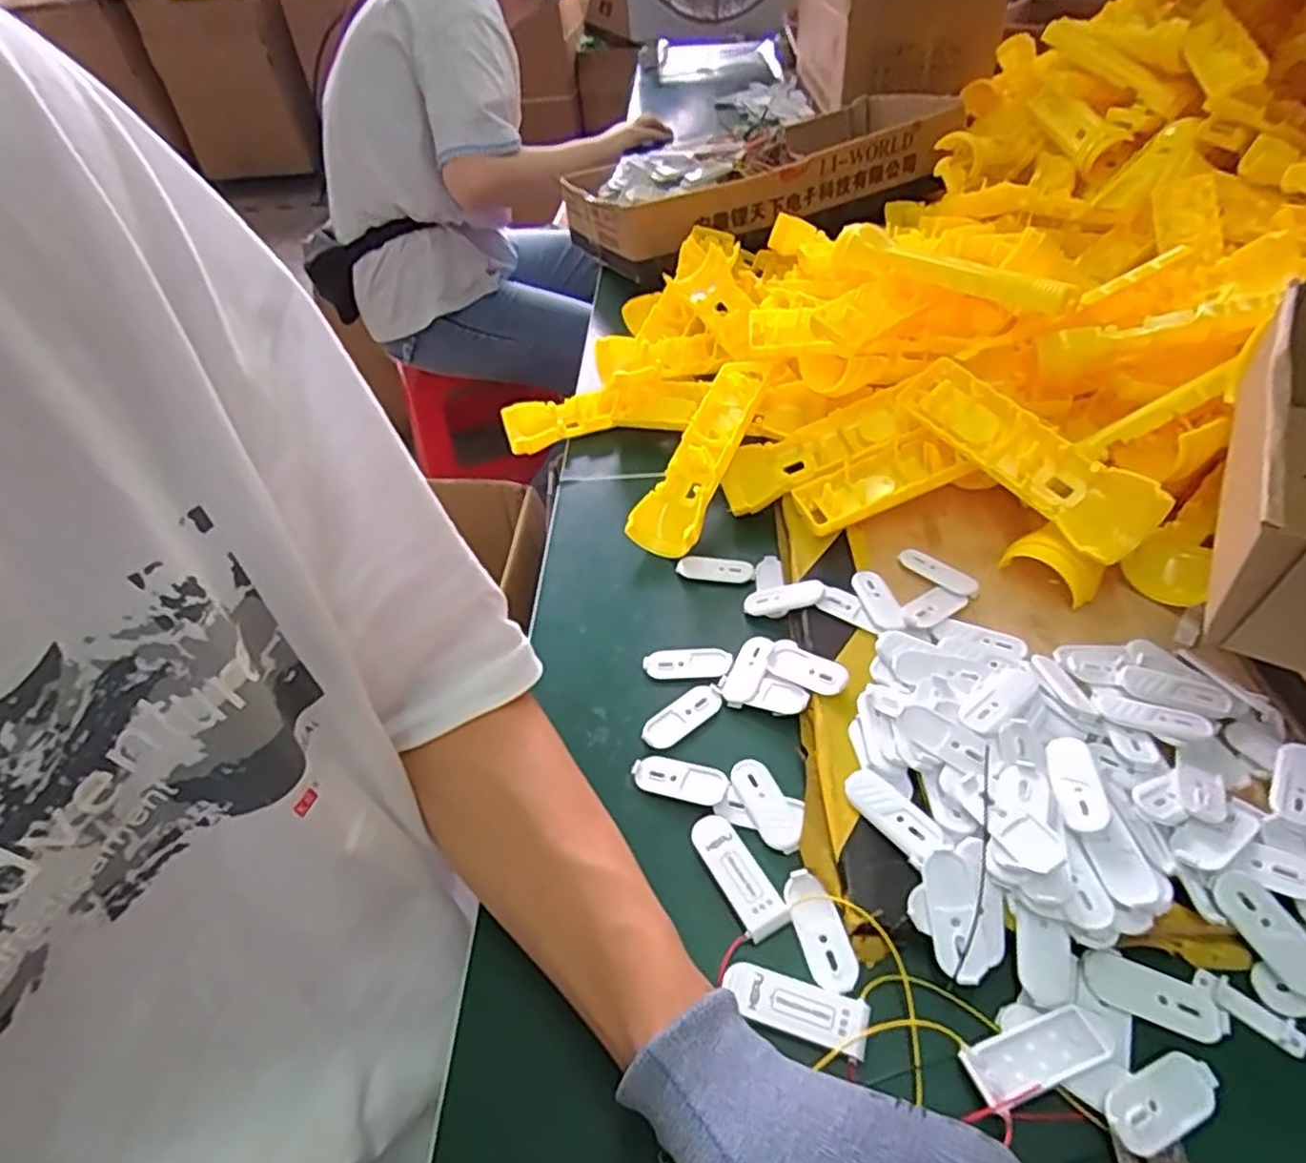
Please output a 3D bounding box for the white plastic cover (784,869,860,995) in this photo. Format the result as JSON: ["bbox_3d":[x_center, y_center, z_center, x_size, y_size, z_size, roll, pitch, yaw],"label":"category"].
[{"bbox_3d":[0.072,0.149,0.316,0.017,0.006,0.050,-15,46,-9],"label":"white plastic cover"}]

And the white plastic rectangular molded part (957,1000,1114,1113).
[{"bbox_3d":[0.141,0.174,0.269,0.050,0.005,0.021,-17,46,-10],"label":"white plastic rectangular molded part"}]

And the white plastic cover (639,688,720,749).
[{"bbox_3d":[0.016,0.074,0.400,0.048,0.005,0.019,-29,50,-21],"label":"white plastic cover"}]

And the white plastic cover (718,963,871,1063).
[{"bbox_3d":[0.057,0.170,0.293,0.056,0.010,0.020,12,48,17],"label":"white plastic cover"}]

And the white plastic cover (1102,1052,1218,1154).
[{"bbox_3d":[0.180,0.184,0.258,0.049,0.004,0.018,-9,48,-22],"label":"white plastic cover"}]

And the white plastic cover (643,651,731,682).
[{"bbox_3d":[0.020,0.048,0.423,0.049,0.004,0.020,-2,45,4],"label":"white plastic cover"}]

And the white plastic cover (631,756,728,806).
[{"bbox_3d":[0.013,0.100,0.371,0.048,0.005,0.020,11,48,16],"label":"white plastic cover"}]

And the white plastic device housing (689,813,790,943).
[{"bbox_3d":[0.037,0.132,0.333,0.020,0.007,0.058,-25,48,-18],"label":"white plastic device housing"}]

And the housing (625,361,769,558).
[{"bbox_3d":[0.036,-0.090,0.514,0.048,0.027,0.160,21,72,19],"label":"housing"}]

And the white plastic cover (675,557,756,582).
[{"bbox_3d":[0.040,-0.008,0.474,0.049,0.009,0.013,6,46,11],"label":"white plastic cover"}]

